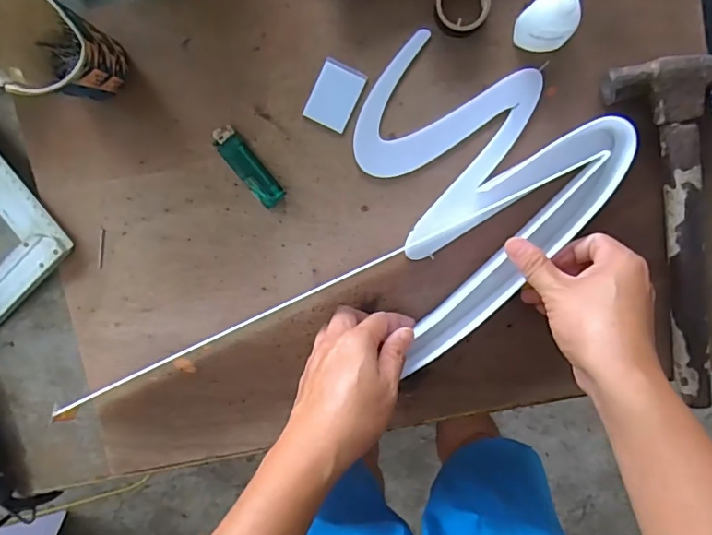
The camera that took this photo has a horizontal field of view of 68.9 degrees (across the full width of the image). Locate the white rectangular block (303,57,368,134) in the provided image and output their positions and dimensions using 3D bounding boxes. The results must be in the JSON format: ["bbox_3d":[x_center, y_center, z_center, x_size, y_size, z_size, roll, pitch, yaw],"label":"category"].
[{"bbox_3d":[-0.018,-0.150,0.454,0.039,0.004,0.054,25,99,-3],"label":"white rectangular block"}]

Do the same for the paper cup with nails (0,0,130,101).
[{"bbox_3d":[-0.236,-0.168,0.416,0.084,0.096,0.072,34,97,-2],"label":"paper cup with nails"}]

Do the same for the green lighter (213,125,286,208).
[{"bbox_3d":[-0.096,-0.089,0.462,0.023,0.013,0.078,-38,97,7],"label":"green lighter"}]

